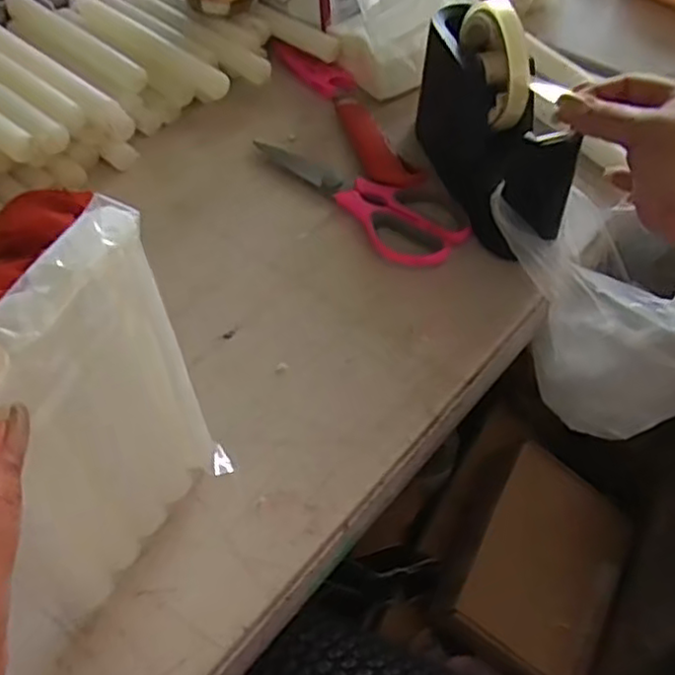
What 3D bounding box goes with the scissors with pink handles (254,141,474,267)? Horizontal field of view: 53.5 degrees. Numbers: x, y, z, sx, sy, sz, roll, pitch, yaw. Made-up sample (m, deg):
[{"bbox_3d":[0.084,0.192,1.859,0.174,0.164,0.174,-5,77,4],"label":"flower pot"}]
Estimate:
[{"bbox_3d":[0.016,-0.120,0.533,0.194,0.010,0.070,38,62,23],"label":"scissors with pink handles"}]

